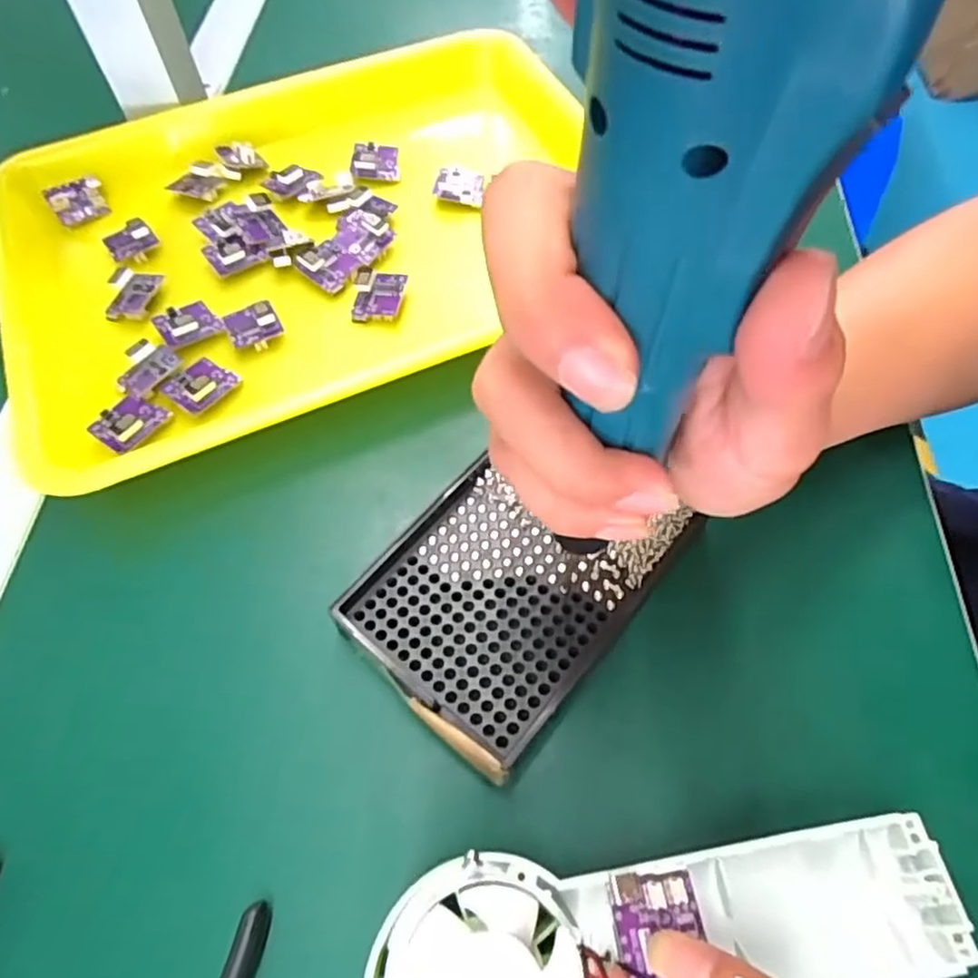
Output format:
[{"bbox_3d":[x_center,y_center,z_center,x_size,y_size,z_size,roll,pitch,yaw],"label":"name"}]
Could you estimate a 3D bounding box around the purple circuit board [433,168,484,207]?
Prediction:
[{"bbox_3d":[-0.017,-0.178,0.395,0.027,0.008,0.019,5,62,3],"label":"purple circuit board"}]

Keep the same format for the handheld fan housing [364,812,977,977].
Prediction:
[{"bbox_3d":[0.054,0.133,0.196,0.175,0.025,0.057,-3,61,-12],"label":"handheld fan housing"}]

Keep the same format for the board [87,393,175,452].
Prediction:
[{"bbox_3d":[-0.167,-0.033,0.311,0.026,0.011,0.028,27,65,14],"label":"board"}]

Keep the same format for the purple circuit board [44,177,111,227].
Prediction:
[{"bbox_3d":[-0.243,-0.171,0.399,0.031,0.004,0.024,-33,97,-19],"label":"purple circuit board"}]

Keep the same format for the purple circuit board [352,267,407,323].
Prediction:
[{"bbox_3d":[-0.059,-0.101,0.349,0.027,0.011,0.030,12,77,1],"label":"purple circuit board"}]

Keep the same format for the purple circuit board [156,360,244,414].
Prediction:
[{"bbox_3d":[-0.138,-0.053,0.320,0.025,0.012,0.029,35,67,17],"label":"purple circuit board"}]

